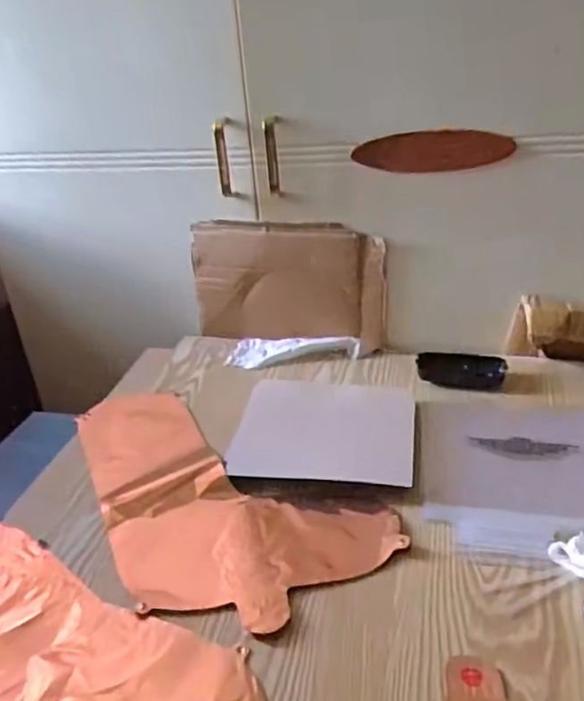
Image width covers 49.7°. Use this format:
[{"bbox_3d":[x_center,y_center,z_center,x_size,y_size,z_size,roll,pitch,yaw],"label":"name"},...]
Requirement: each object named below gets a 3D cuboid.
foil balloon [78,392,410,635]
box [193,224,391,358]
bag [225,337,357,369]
[{"bbox_3d":[-0.099,0.136,0.661,0.215,0.013,0.398,-21,32,-29],"label":"foil balloon"},{"bbox_3d":[-0.006,-0.092,0.891,0.274,0.179,0.029,4,29,15],"label":"box"},{"bbox_3d":[-0.001,0.002,0.880,0.180,0.024,0.079,6,29,19],"label":"bag"}]

